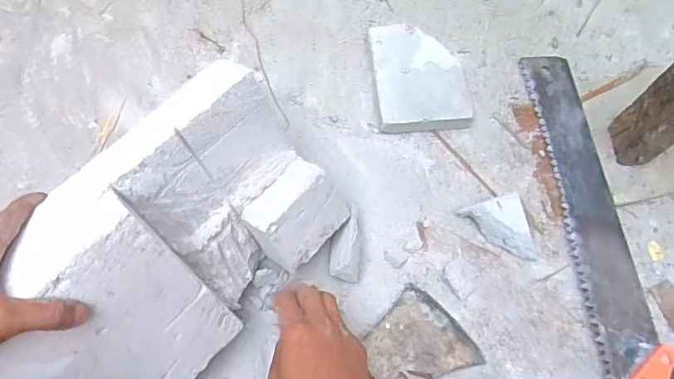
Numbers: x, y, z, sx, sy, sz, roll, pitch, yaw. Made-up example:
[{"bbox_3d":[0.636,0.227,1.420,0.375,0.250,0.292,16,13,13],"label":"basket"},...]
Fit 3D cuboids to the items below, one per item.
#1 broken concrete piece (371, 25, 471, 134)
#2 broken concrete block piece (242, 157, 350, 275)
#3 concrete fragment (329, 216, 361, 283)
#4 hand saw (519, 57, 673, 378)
[{"bbox_3d":[0.105,-0.150,0.719,0.119,0.031,0.154,-8,69,-6],"label":"broken concrete piece"},{"bbox_3d":[-0.044,0.030,0.577,0.045,0.086,0.102,26,65,42],"label":"broken concrete block piece"},{"bbox_3d":[0.011,0.070,0.614,0.034,0.044,0.065,6,69,-1],"label":"concrete fragment"},{"bbox_3d":[0.329,0.071,0.636,0.124,0.032,0.562,-8,69,-6],"label":"hand saw"}]

